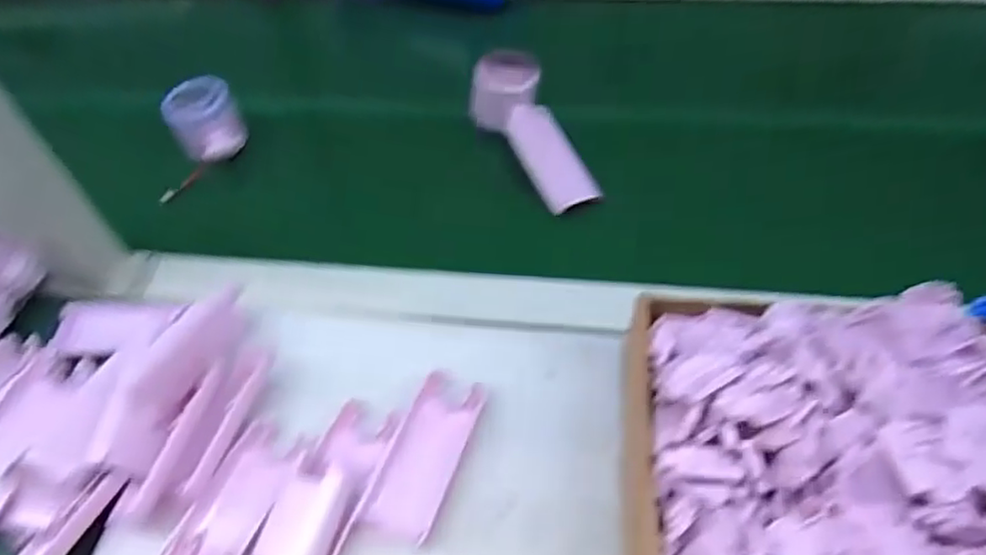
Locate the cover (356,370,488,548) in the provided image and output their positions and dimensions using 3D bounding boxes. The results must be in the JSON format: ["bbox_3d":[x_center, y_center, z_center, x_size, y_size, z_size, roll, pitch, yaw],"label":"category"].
[{"bbox_3d":[-0.040,0.108,0.404,0.042,0.010,0.101,16,56,15],"label":"cover"}]

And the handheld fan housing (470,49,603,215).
[{"bbox_3d":[0.035,-0.123,0.560,0.058,0.039,0.153,-26,74,-15],"label":"handheld fan housing"}]

